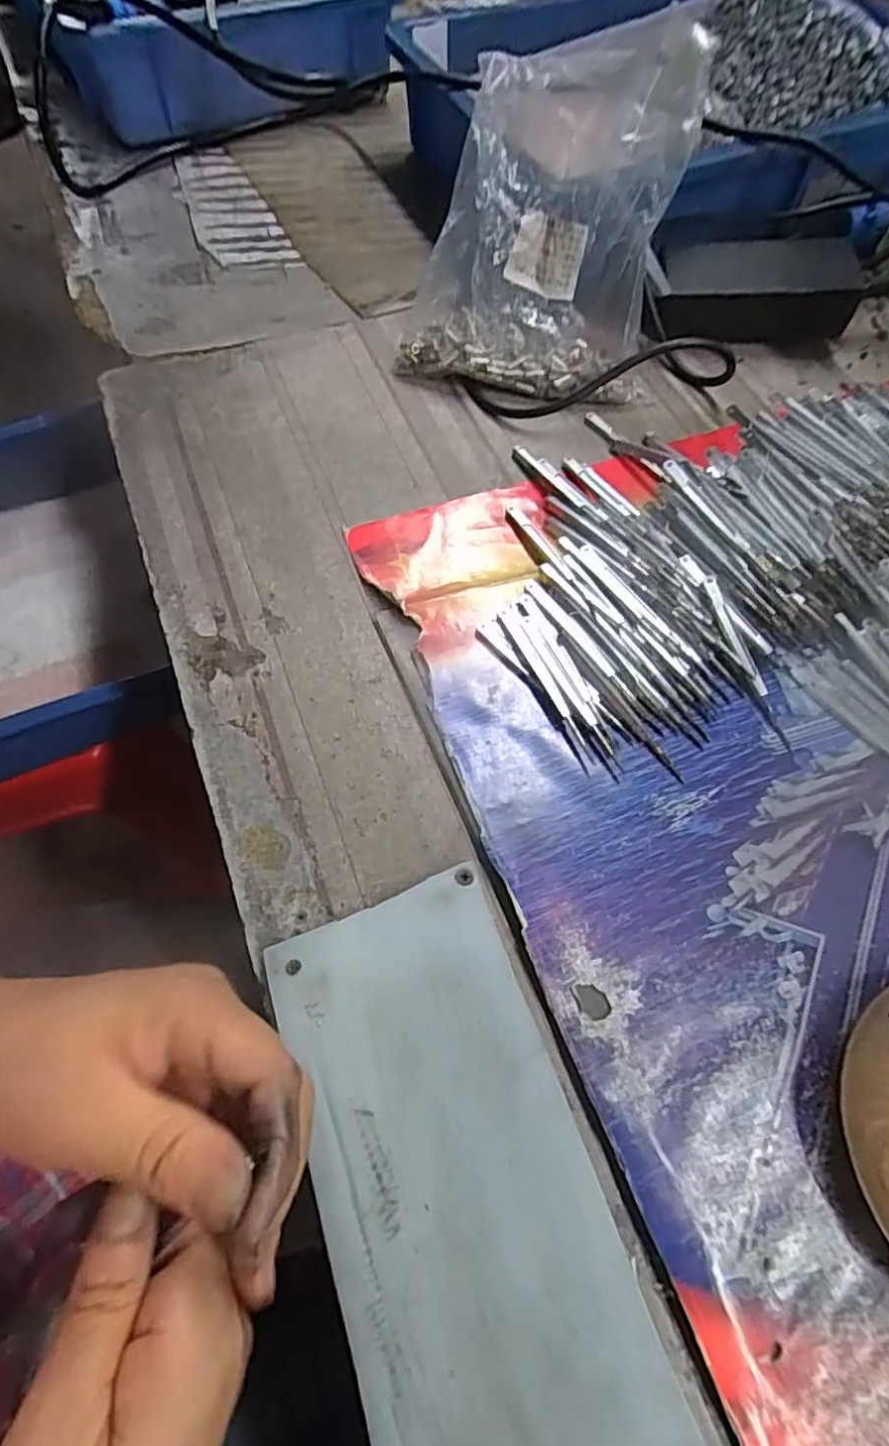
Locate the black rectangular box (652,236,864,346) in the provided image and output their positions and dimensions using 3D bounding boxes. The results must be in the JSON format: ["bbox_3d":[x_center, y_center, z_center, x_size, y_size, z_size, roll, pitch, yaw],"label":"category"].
[{"bbox_3d":[0.213,-0.302,0.438,0.135,0.046,0.058,-4,64,-4],"label":"black rectangular box"}]

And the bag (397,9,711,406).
[{"bbox_3d":[0.065,-0.310,0.397,0.154,0.060,0.183,15,108,19],"label":"bag"}]

